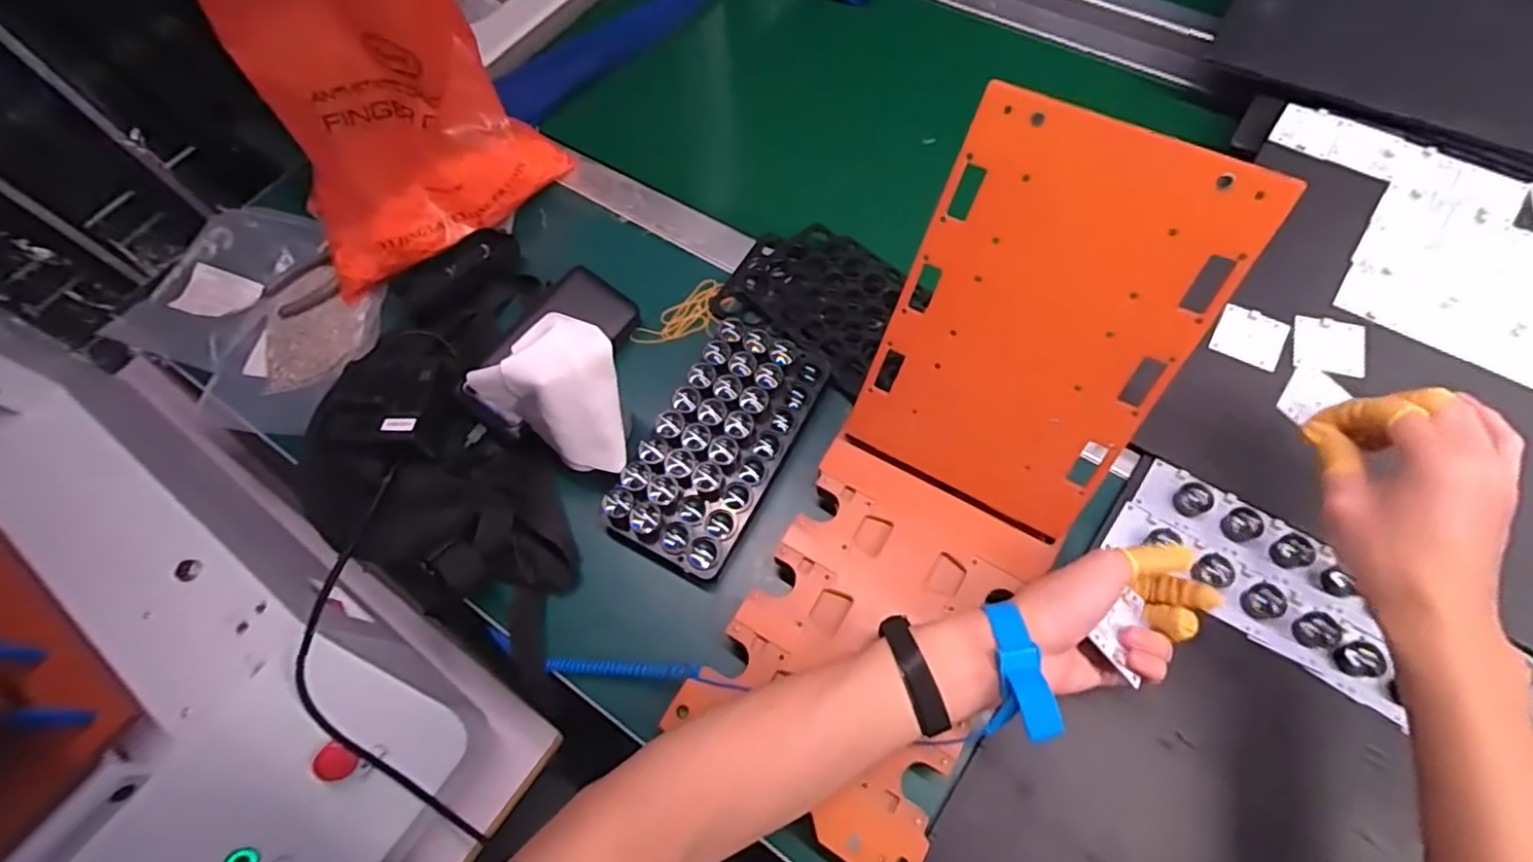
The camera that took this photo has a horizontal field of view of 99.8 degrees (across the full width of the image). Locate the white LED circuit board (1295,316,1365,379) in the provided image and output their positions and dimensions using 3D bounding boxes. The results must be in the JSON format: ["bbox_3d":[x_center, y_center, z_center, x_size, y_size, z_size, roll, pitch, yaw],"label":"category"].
[{"bbox_3d":[0.440,-0.066,0.504,0.049,0.004,0.046,13,73,12],"label":"white LED circuit board"}]

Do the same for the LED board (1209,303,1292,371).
[{"bbox_3d":[0.384,-0.075,0.513,0.049,0.004,0.047,26,74,15],"label":"LED board"}]

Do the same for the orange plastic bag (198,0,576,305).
[{"bbox_3d":[-0.323,-0.281,0.534,0.225,0.241,0.154,-29,67,-10],"label":"orange plastic bag"}]

